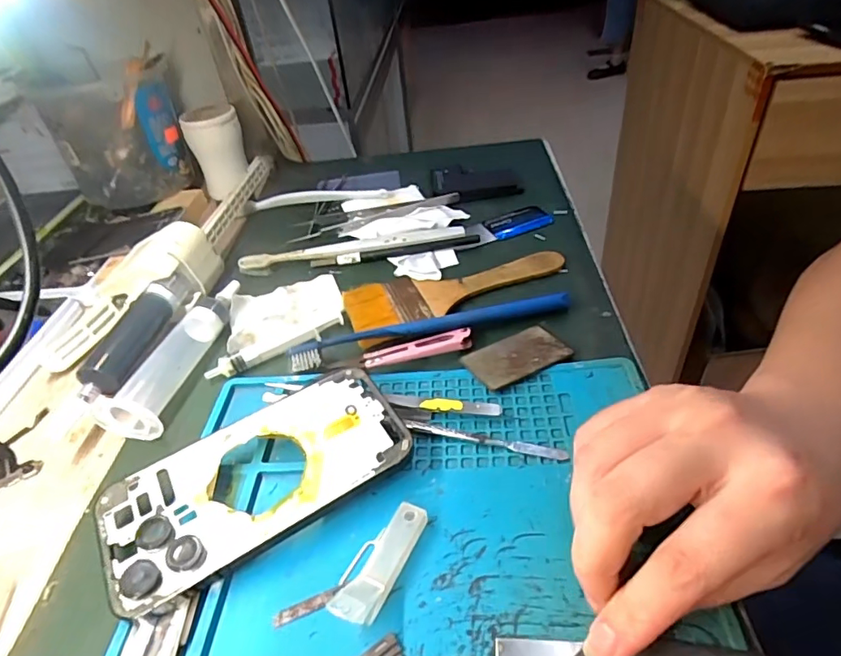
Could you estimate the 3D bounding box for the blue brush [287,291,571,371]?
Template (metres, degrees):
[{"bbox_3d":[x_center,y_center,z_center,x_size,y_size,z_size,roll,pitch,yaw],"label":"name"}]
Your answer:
[{"bbox_3d":[0.008,0.000,0.335,0.183,0.012,0.014,-13,41,-7],"label":"blue brush"}]

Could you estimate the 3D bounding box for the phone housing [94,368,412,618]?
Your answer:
[{"bbox_3d":[-0.080,0.072,0.253,0.144,0.006,0.075,-30,50,-21],"label":"phone housing"}]

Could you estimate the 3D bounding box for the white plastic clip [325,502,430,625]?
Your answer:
[{"bbox_3d":[-0.019,0.099,0.225,0.025,0.017,0.056,16,45,25],"label":"white plastic clip"}]

